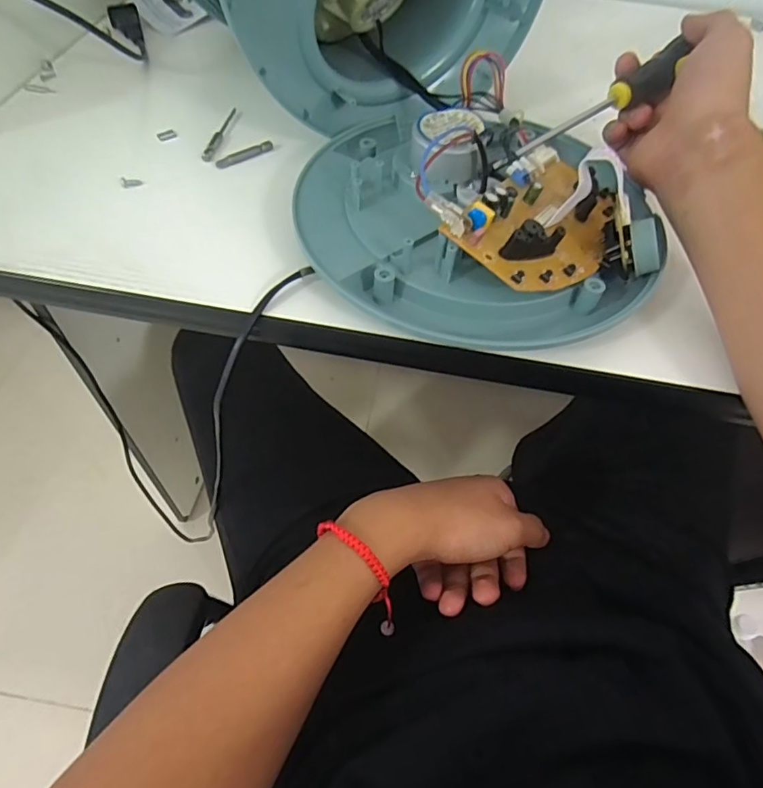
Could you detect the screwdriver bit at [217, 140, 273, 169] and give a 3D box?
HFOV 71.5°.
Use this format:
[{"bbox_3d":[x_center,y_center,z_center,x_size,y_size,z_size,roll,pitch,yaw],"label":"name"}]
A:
[{"bbox_3d":[-0.106,-0.188,0.413,0.050,0.005,0.009,-29,62,-23],"label":"screwdriver bit"}]

